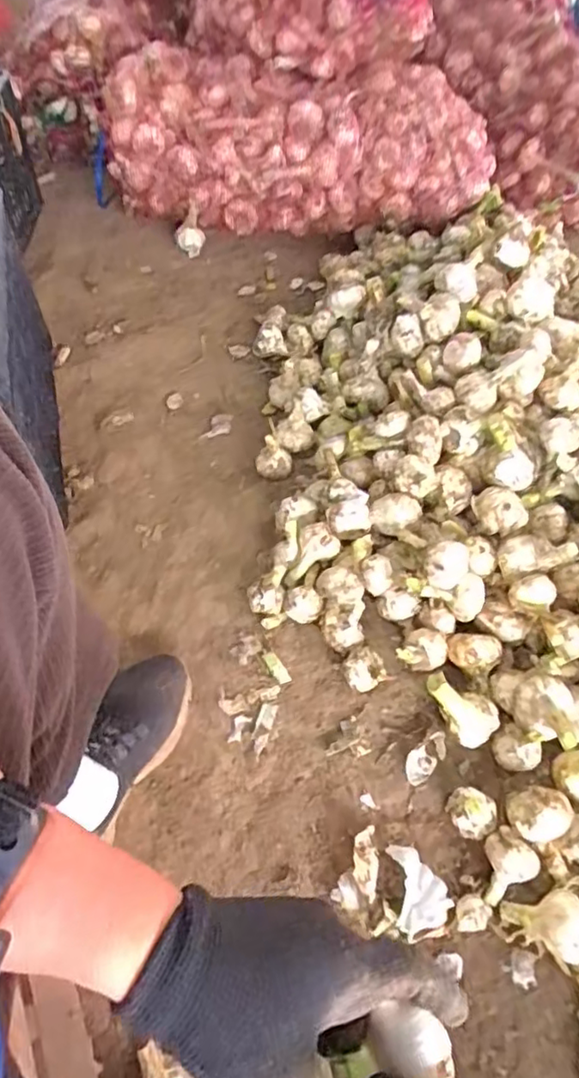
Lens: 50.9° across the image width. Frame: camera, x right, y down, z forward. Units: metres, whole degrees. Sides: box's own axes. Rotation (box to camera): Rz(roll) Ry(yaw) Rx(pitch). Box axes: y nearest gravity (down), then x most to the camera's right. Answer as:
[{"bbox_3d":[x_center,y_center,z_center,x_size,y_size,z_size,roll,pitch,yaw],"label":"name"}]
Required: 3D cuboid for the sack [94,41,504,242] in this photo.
[{"bbox_3d":[0.020,-0.745,1.133,0.677,0.226,0.323,-6,58,-9],"label":"sack"}]

